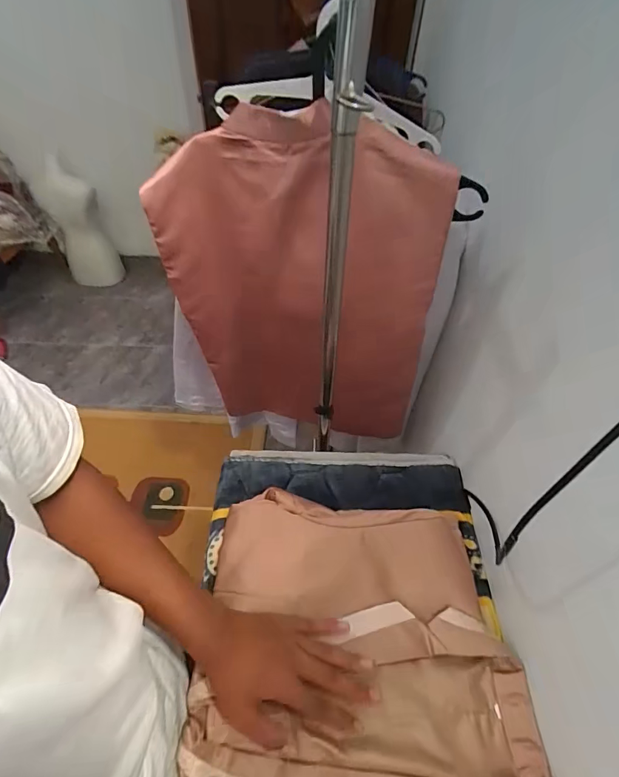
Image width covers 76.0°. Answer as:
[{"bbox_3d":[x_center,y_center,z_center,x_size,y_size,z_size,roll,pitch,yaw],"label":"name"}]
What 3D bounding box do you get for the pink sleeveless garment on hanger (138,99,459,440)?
[{"bbox_3d":[-0.025,-0.125,0.666,0.424,0.547,0.068,11,50,8],"label":"pink sleeveless garment on hanger"}]

